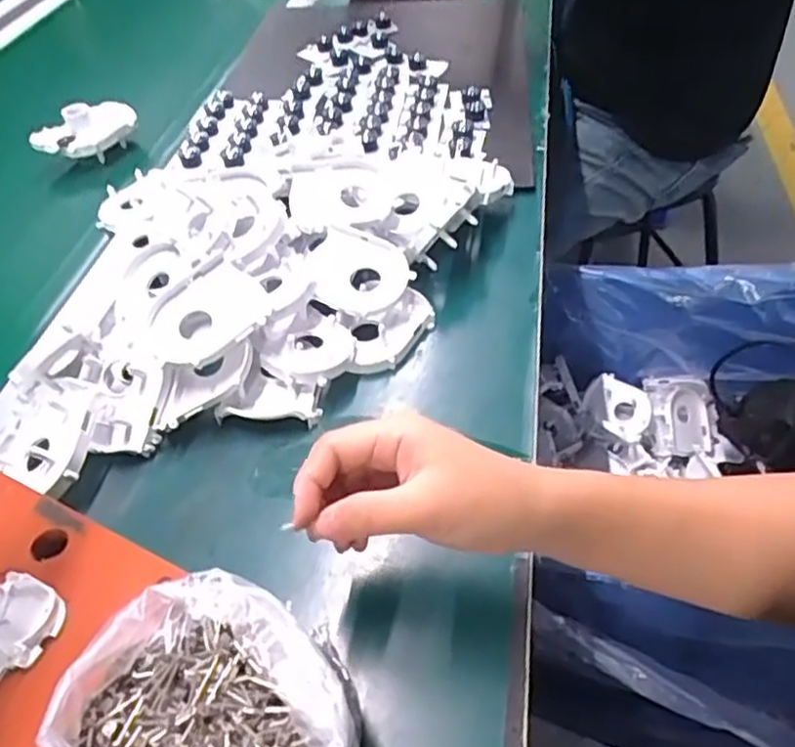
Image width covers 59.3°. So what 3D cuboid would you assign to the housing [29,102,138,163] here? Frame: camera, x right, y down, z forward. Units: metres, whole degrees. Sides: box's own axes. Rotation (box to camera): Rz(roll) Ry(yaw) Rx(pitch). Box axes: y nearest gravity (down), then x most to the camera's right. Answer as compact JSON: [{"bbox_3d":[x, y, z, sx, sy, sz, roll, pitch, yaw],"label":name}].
[{"bbox_3d":[-0.326,-0.256,0.729,0.102,0.045,0.041,-32,51,-23],"label":"housing"}]

